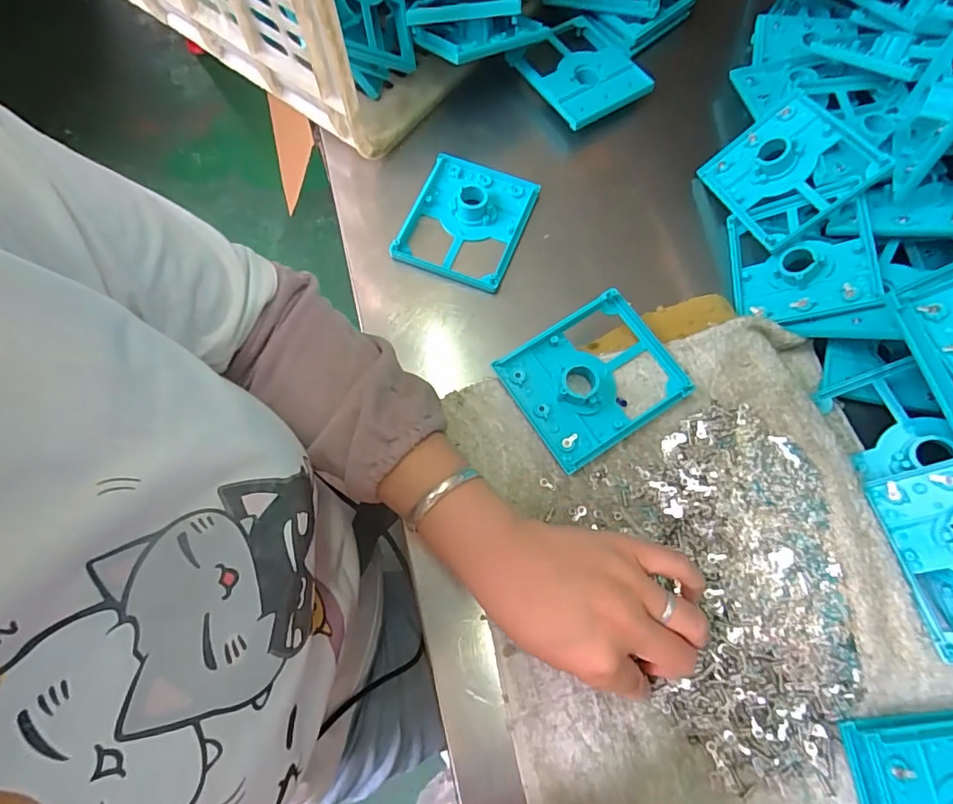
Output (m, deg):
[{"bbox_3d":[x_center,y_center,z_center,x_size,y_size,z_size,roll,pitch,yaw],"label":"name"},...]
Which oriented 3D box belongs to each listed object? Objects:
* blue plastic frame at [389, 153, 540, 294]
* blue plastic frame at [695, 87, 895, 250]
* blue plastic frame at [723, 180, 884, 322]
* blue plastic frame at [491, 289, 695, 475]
[{"bbox_3d":[-0.008,-0.159,0.447,0.096,0.023,0.114,21,72,6],"label":"blue plastic frame"},{"bbox_3d":[0.262,-0.197,0.433,0.100,0.023,0.114,-39,59,24],"label":"blue plastic frame"},{"bbox_3d":[0.261,-0.119,0.415,0.098,0.022,0.112,-9,66,35],"label":"blue plastic frame"},{"bbox_3d":[0.086,-0.019,0.371,0.115,0.020,0.096,-31,75,-11],"label":"blue plastic frame"}]

